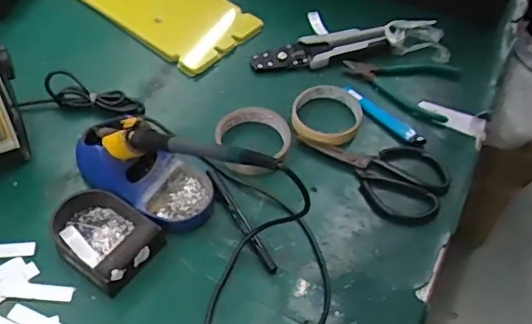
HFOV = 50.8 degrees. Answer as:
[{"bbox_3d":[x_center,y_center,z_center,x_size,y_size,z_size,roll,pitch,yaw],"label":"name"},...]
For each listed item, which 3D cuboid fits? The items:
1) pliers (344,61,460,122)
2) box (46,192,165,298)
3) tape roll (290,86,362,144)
[{"bbox_3d":[0.174,-0.102,0.731,0.145,0.025,0.087,14,53,6],"label":"pliers"},{"bbox_3d":[-0.164,0.072,0.557,0.107,0.035,0.078,31,57,17],"label":"box"},{"bbox_3d":[0.075,-0.062,0.681,0.083,0.027,0.089,2,53,-3],"label":"tape roll"}]

